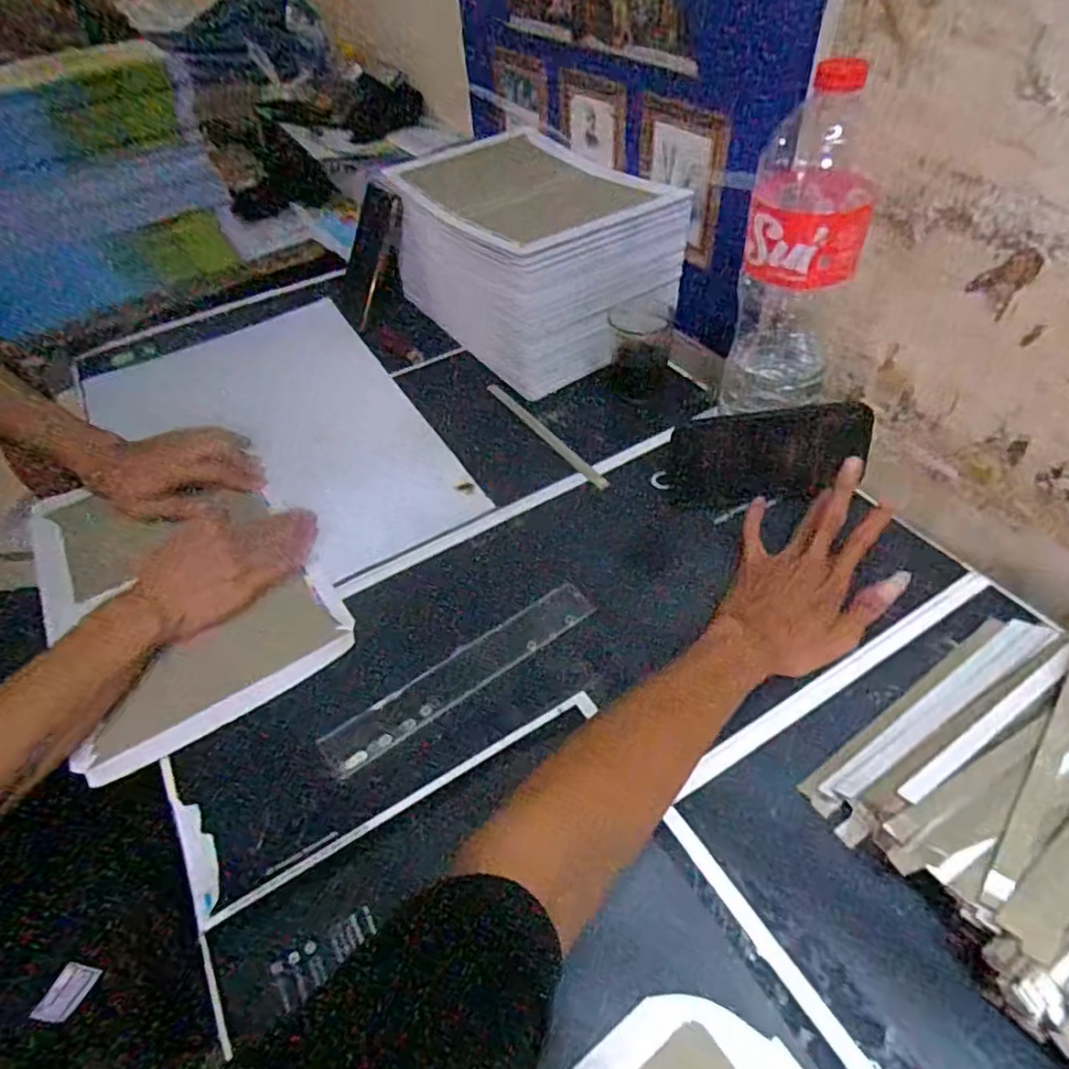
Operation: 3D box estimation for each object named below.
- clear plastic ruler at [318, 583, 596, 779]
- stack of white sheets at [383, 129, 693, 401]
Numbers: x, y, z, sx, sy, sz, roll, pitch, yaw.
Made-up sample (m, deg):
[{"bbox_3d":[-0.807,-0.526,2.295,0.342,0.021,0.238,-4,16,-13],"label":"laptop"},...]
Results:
[{"bbox_3d":[-0.052,0.104,0.502,0.224,0.004,0.032,-31,64,-20],"label":"clear plastic ruler"},{"bbox_3d":[0.002,-0.331,0.773,0.228,0.146,0.318,-29,51,-21],"label":"stack of white sheets"}]

